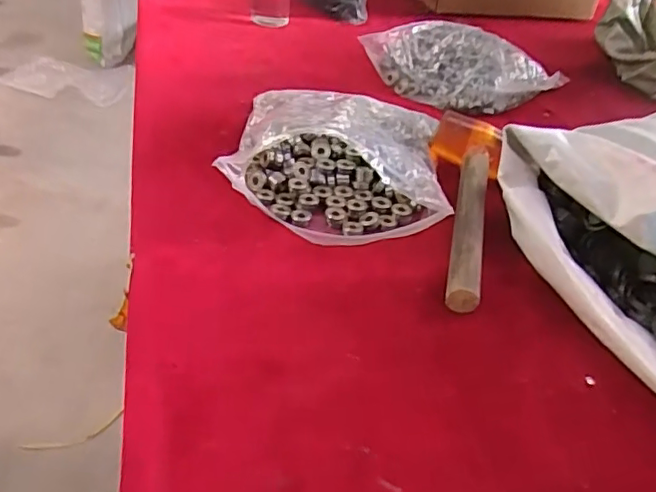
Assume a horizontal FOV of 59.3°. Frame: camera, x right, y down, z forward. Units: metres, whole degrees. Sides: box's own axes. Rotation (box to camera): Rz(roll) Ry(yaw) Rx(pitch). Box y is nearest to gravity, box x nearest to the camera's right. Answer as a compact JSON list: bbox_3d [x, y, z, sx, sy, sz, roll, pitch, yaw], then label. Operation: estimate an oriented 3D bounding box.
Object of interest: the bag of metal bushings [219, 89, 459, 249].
[{"bbox_3d":[0.014,-0.116,0.655,0.227,0.104,0.247,5,37,-1],"label":"bag of metal bushings"}]

